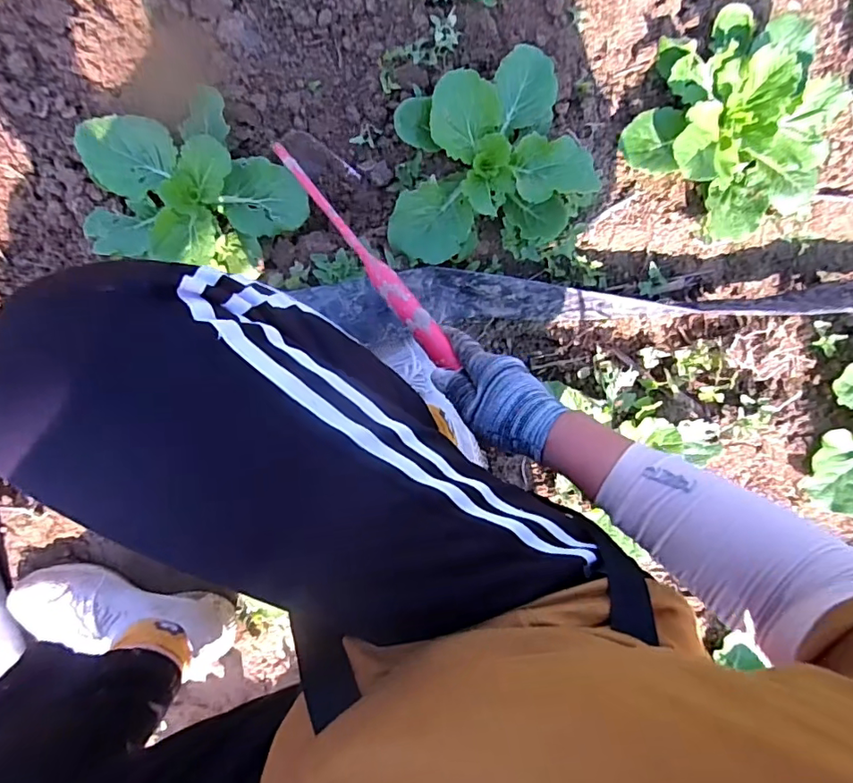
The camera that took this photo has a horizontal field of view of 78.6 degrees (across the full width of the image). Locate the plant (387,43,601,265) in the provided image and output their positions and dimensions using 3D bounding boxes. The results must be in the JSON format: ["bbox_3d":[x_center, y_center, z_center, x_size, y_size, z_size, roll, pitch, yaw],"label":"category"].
[{"bbox_3d":[0.059,-0.246,0.584,0.233,0.070,0.188,-27,99,-3],"label":"plant"}]

